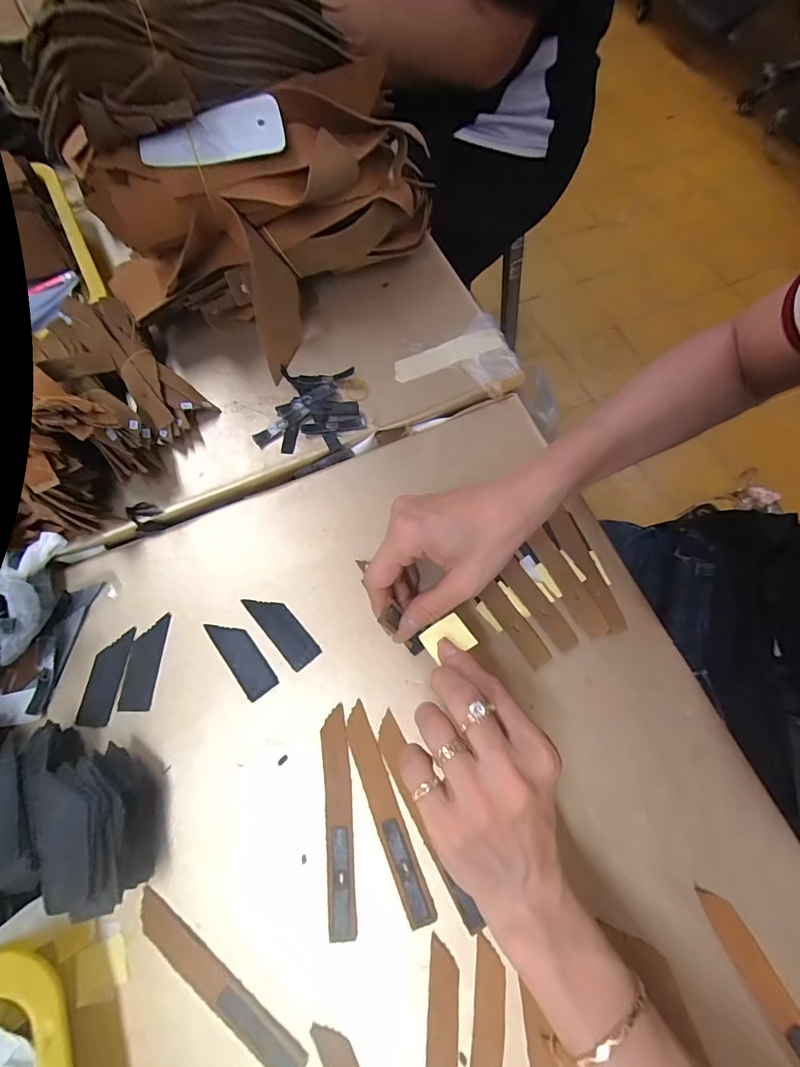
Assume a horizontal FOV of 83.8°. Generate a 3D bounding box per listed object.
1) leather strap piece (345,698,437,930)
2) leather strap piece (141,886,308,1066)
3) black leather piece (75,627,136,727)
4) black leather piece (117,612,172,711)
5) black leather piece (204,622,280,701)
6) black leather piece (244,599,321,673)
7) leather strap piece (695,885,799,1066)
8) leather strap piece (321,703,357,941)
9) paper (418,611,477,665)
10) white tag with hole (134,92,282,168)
[{"bbox_3d":[-0.009,0.172,0.279,0.018,0.004,0.124,-21,70,-6],"label":"leather strap piece"},{"bbox_3d":[-0.104,0.253,0.250,0.123,0.004,0.019,33,74,13],"label":"leather strap piece"},{"bbox_3d":[-0.207,0.100,0.312,0.023,0.004,0.065,6,70,4],"label":"black leather piece"},{"bbox_3d":[-0.182,0.091,0.316,0.023,0.004,0.064,2,69,3],"label":"black leather piece"},{"bbox_3d":[-0.113,0.086,0.315,0.023,0.004,0.063,-37,73,-11],"label":"black leather piece"},{"bbox_3d":[-0.085,0.068,0.321,0.023,0.004,0.064,-41,73,-13],"label":"black leather piece"},{"bbox_3d":[0.207,0.260,0.242,0.018,0.004,0.122,-26,71,-8],"label":"leather strap piece"},{"bbox_3d":[-0.039,0.176,0.280,0.017,0.004,0.123,-7,69,-1],"label":"leather strap piece"},{"bbox_3d":[0.030,0.065,0.273,0.028,0.005,0.024,-30,53,-13],"label":"paper"},{"bbox_3d":[-0.139,-0.292,0.331,0.106,0.008,0.049,-17,84,-3],"label":"white tag with hole"}]

